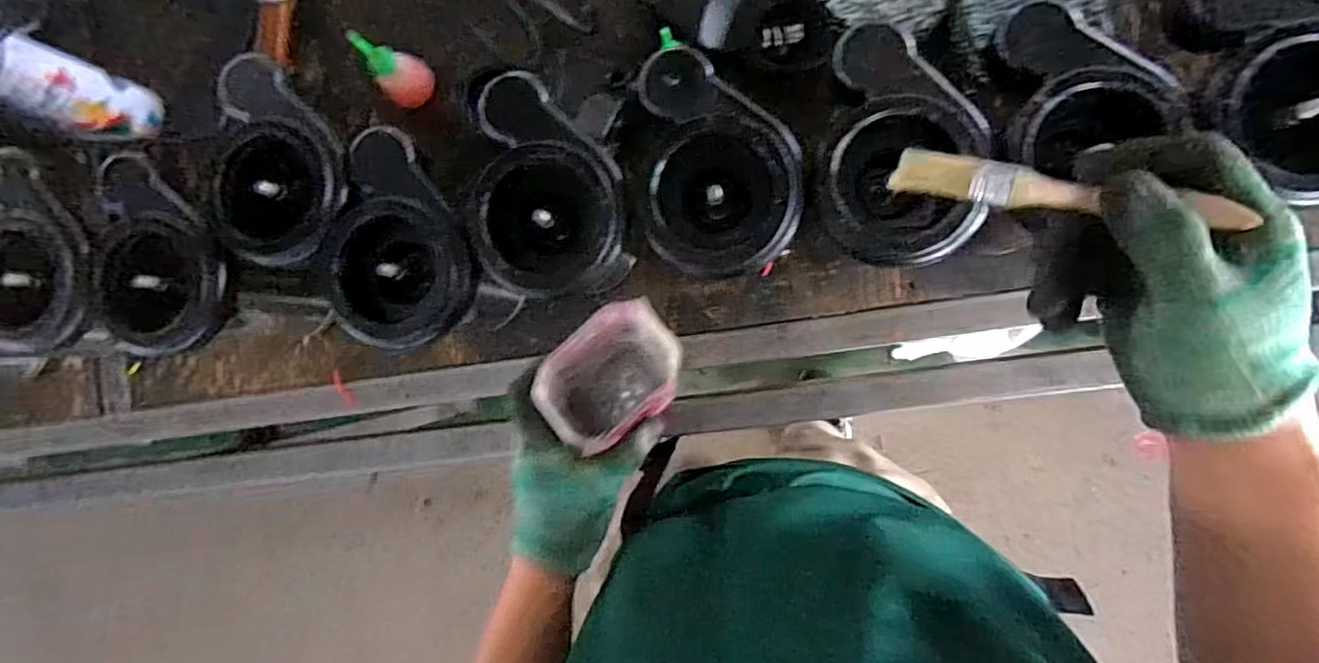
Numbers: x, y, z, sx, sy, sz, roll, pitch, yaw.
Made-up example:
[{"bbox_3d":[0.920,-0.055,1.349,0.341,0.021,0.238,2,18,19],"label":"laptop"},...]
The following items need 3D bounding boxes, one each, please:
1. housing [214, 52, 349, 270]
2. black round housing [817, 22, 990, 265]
[{"bbox_3d":[-0.305,-0.141,0.502,0.108,0.039,0.161,-4,90,8],"label":"housing"},{"bbox_3d":[0.172,-0.123,0.429,0.114,0.039,0.154,7,91,8],"label":"black round housing"}]

